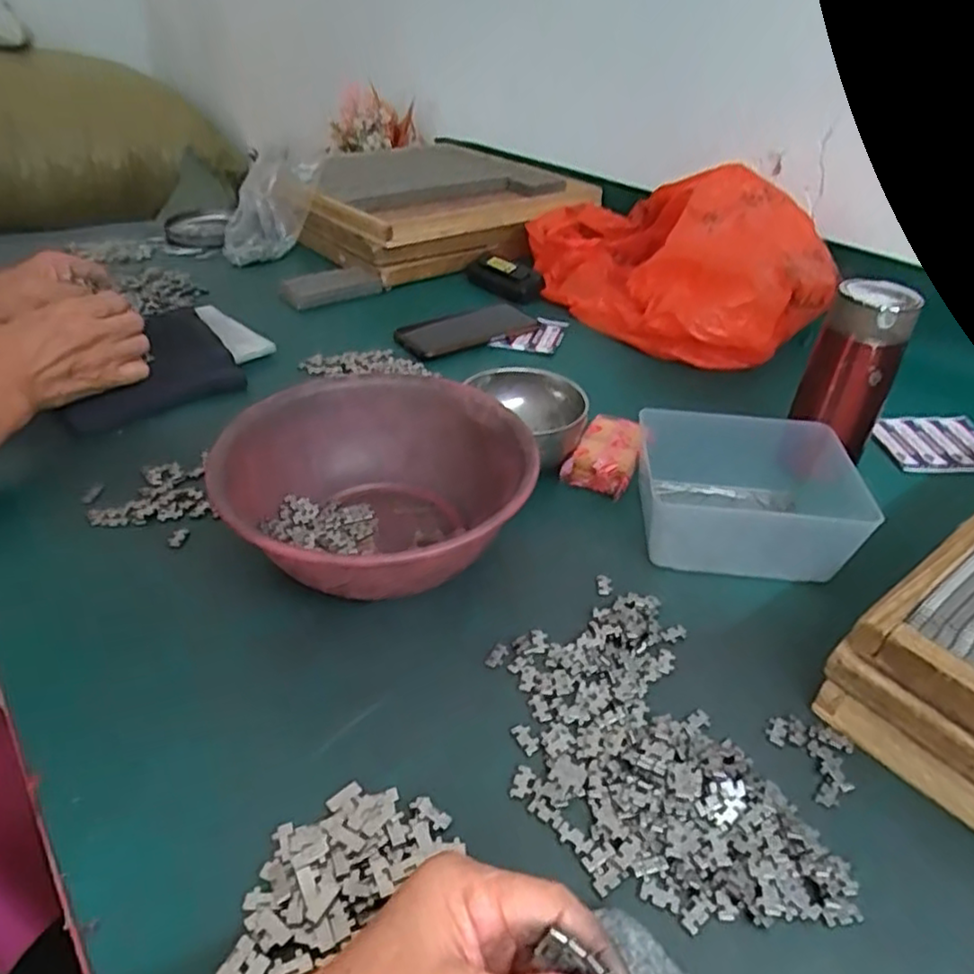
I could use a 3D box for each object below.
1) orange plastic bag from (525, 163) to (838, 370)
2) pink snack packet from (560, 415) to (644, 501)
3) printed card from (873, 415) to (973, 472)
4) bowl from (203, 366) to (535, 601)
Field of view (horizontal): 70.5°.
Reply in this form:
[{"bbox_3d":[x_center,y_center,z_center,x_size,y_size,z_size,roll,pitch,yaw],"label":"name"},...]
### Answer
[{"bbox_3d":[0.216,-0.294,0.849,0.221,0.163,0.404,-16,40,-23],"label":"orange plastic bag"},{"bbox_3d":[0.103,-0.026,0.587,0.053,0.035,0.077,20,39,22],"label":"pink snack packet"},{"bbox_3d":[0.428,-0.042,0.655,0.113,0.005,0.091,-1,39,-7],"label":"printed card"},{"bbox_3d":[-0.077,0.008,0.491,0.205,0.082,0.214,2,36,-1],"label":"bowl"}]

